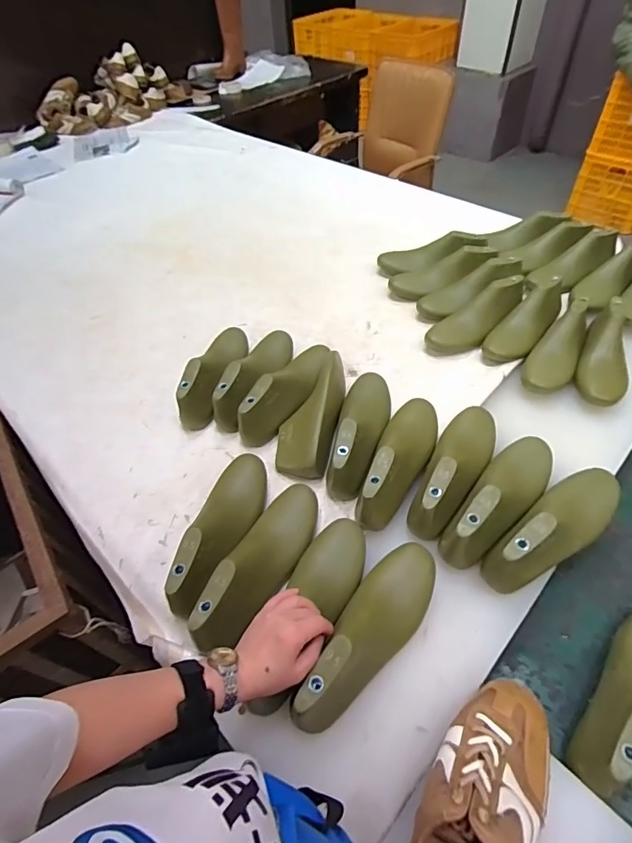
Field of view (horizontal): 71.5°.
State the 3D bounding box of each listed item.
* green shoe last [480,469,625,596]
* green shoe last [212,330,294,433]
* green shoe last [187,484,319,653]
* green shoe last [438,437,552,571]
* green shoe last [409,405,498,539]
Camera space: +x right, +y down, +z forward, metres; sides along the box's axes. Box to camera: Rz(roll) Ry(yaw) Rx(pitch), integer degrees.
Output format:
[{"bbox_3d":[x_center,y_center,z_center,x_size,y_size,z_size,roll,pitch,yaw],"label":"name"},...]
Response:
[{"bbox_3d":[0.345,0.137,0.613,0.260,0.083,0.084,-32,54,-21],"label":"green shoe last"},{"bbox_3d":[-0.113,-0.106,0.850,0.074,0.078,0.270,13,52,16],"label":"green shoe last"},{"bbox_3d":[-0.072,0.182,0.598,0.089,0.074,0.251,13,52,16],"label":"green shoe last"},{"bbox_3d":[0.275,0.102,0.646,0.259,0.082,0.082,-38,56,-25],"label":"green shoe last"},{"bbox_3d":[0.222,0.055,0.679,0.086,0.074,0.262,21,54,22],"label":"green shoe last"}]

